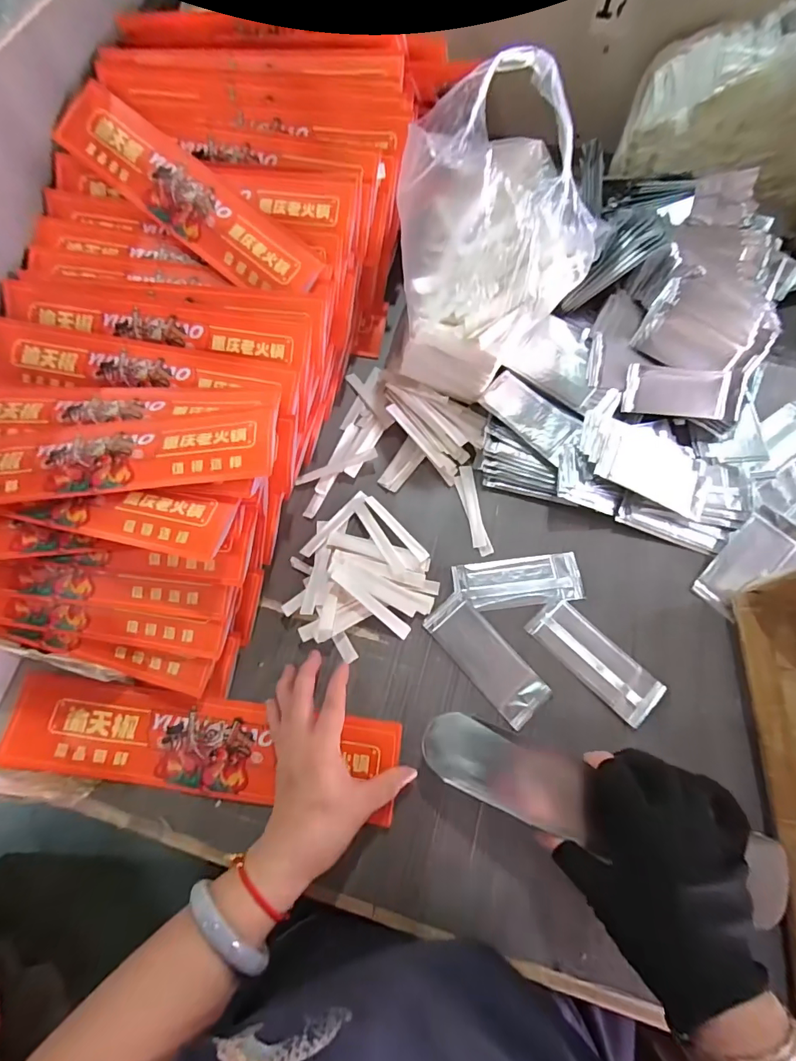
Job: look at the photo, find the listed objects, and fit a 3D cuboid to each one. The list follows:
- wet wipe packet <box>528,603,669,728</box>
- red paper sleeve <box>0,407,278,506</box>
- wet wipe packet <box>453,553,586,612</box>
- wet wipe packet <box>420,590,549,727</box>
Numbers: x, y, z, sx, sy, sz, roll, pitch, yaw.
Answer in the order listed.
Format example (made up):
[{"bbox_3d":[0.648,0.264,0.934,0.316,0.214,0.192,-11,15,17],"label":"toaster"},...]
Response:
[{"bbox_3d":[0.181,0.118,0.416,0.122,0.010,0.048,43,76,14],"label":"wet wipe packet"},{"bbox_3d":[-0.273,-0.064,0.403,0.332,0.008,0.075,-3,73,4],"label":"red paper sleeve"},{"bbox_3d":[0.118,0.051,0.443,0.122,0.007,0.048,-7,71,-2],"label":"wet wipe packet"},{"bbox_3d":[0.081,0.116,0.416,0.047,0.008,0.123,-39,75,-12],"label":"wet wipe packet"}]

